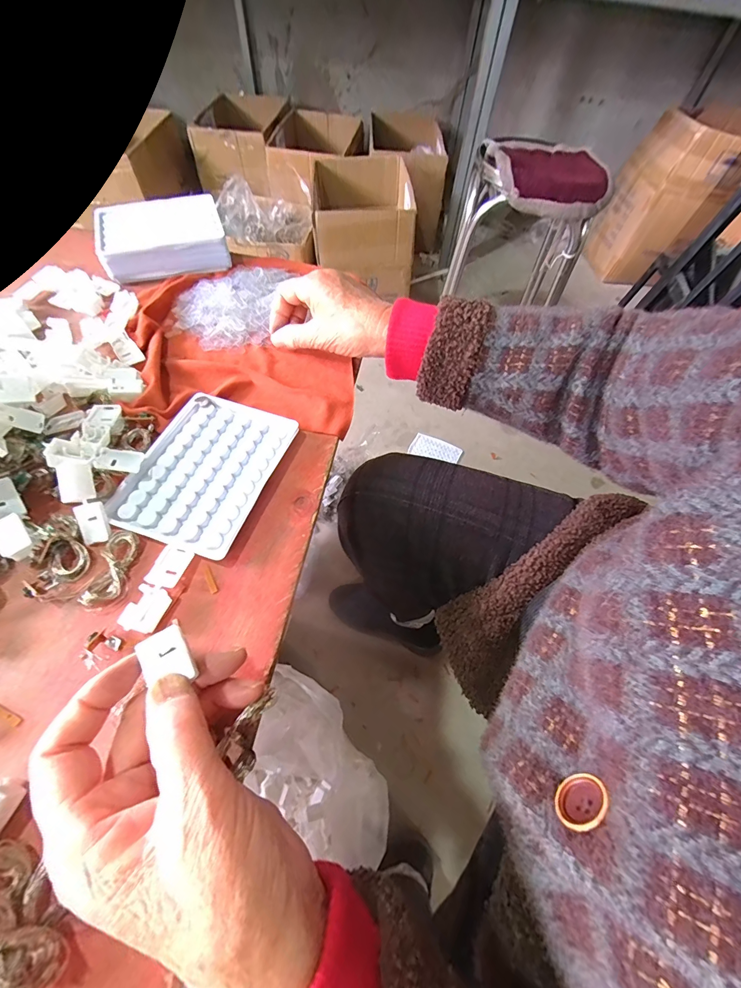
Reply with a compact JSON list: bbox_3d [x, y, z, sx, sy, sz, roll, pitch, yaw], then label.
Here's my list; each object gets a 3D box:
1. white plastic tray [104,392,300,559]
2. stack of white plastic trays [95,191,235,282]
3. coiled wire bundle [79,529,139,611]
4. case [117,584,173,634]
[{"bbox_3d":[-0.124,-0.019,0.289,0.092,0.011,0.127,17,59,6],"label":"white plastic tray"},{"bbox_3d":[-0.240,-0.299,0.436,0.132,0.035,0.103,-16,61,-14],"label":"stack of white plastic trays"},{"bbox_3d":[-0.167,0.049,0.244,0.019,0.008,0.051,8,59,0],"label":"coiled wire bundle"},{"bbox_3d":[-0.139,0.071,0.233,0.019,0.010,0.026,16,59,5],"label":"case"}]

